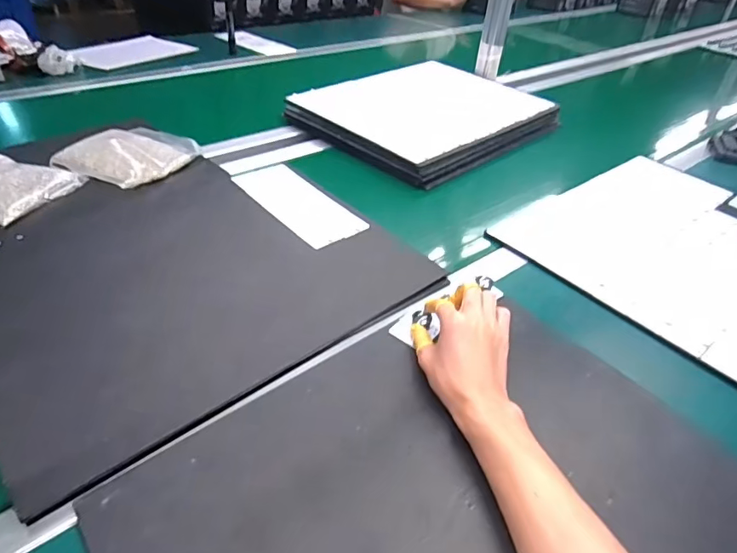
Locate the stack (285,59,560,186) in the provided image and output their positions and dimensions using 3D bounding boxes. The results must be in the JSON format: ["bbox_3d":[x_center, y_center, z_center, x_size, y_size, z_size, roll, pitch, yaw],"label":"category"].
[{"bbox_3d":[0.124,-0.349,1.045,0.389,0.044,0.486,31,46,29],"label":"stack"}]

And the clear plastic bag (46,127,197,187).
[{"bbox_3d":[-0.385,-0.203,0.808,0.169,0.024,0.169,18,40,16],"label":"clear plastic bag"}]

